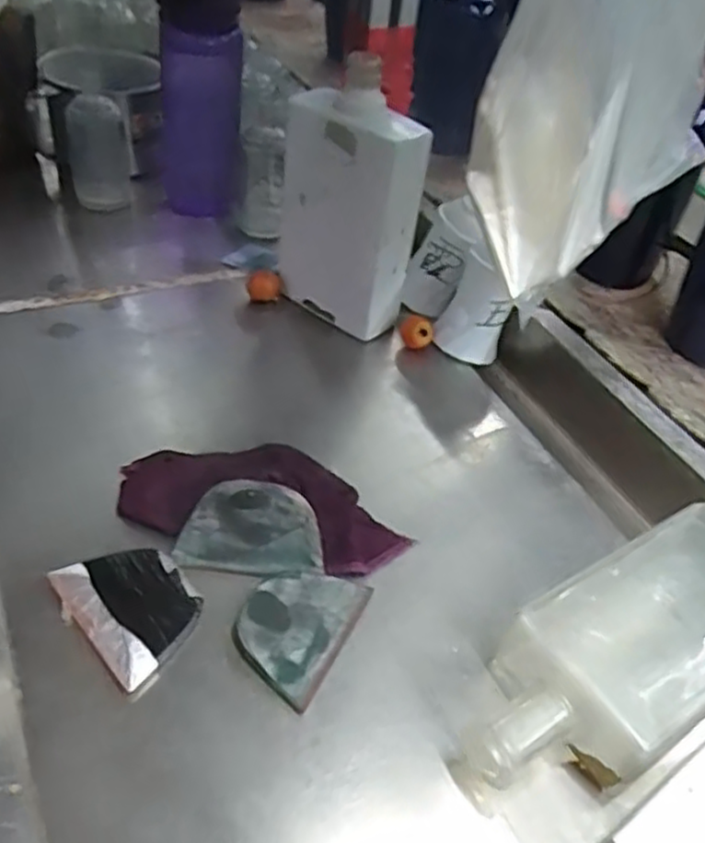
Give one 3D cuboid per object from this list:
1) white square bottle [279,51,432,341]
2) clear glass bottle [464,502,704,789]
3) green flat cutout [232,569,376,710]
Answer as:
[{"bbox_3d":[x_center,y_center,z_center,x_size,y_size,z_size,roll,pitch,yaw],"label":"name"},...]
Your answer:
[{"bbox_3d":[-0.004,-0.169,0.595,0.063,0.195,0.107,-30,54,-32],"label":"white square bottle"},{"bbox_3d":[0.153,0.124,0.399,0.226,0.051,0.090,-22,50,-27],"label":"clear glass bottle"},{"bbox_3d":[-0.032,0.111,0.408,0.057,0.008,0.081,23,46,15],"label":"green flat cutout"}]

